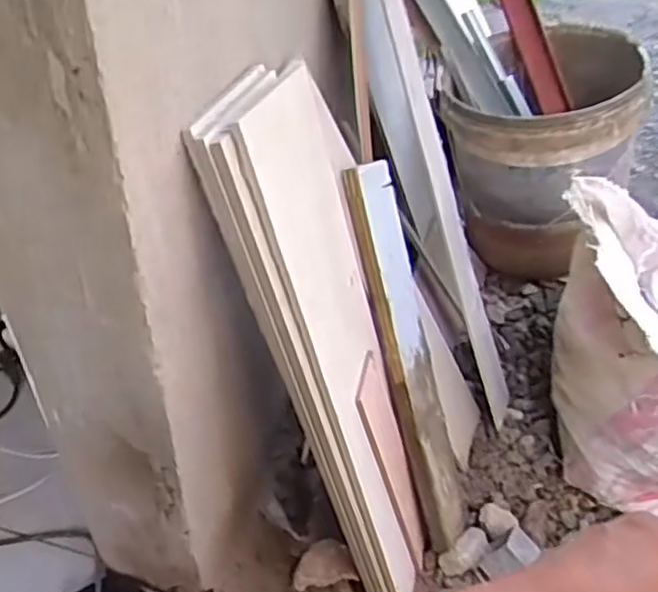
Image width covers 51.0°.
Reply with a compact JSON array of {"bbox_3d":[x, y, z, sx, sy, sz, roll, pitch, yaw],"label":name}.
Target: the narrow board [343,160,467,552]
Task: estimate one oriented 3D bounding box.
[{"bbox_3d":[0.097,0.075,0.823,0.023,0.460,0.080,-8,11,40],"label":"narrow board"}]

